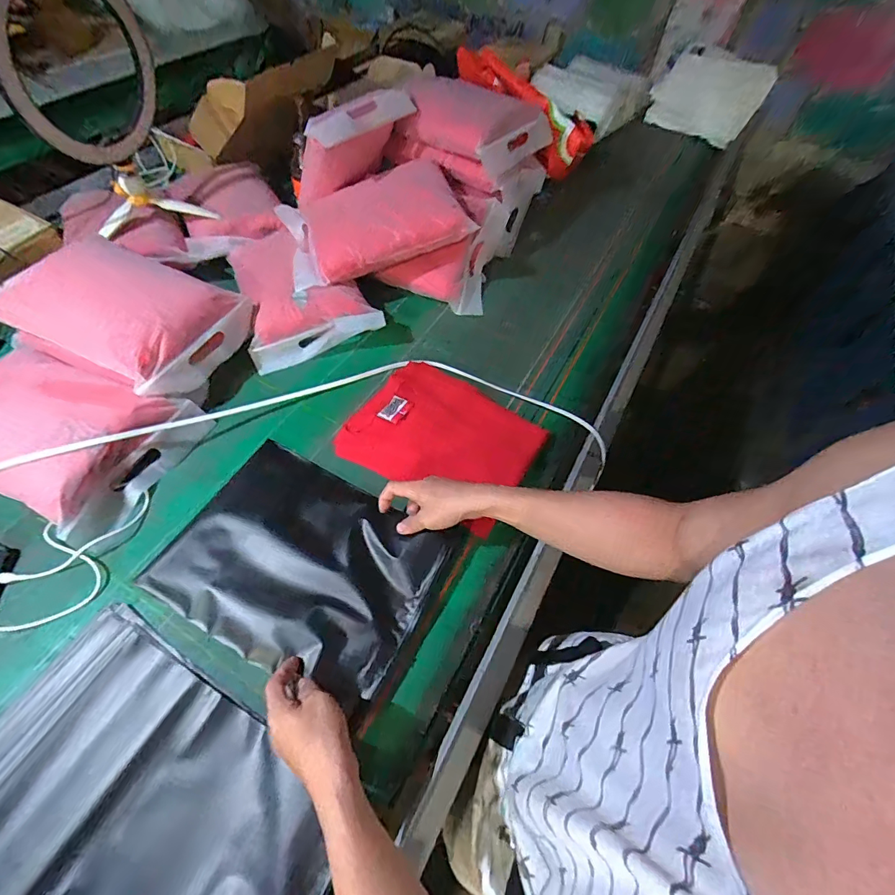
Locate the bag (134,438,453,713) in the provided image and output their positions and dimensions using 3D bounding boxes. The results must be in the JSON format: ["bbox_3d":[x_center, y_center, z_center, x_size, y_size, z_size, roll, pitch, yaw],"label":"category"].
[{"bbox_3d":[-0.188,0.148,0.576,0.318,0.024,0.248,27,59,12],"label":"bag"}]

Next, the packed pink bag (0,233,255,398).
[{"bbox_3d":[-0.502,-0.211,0.699,0.295,0.113,0.229,22,58,9],"label":"packed pink bag"}]

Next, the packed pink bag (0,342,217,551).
[{"bbox_3d":[-0.563,-0.036,0.622,0.329,0.072,0.236,23,58,9],"label":"packed pink bag"}]

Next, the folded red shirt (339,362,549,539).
[{"bbox_3d":[-0.005,-0.021,0.699,0.278,0.036,0.228,28,59,12],"label":"folded red shirt"}]

